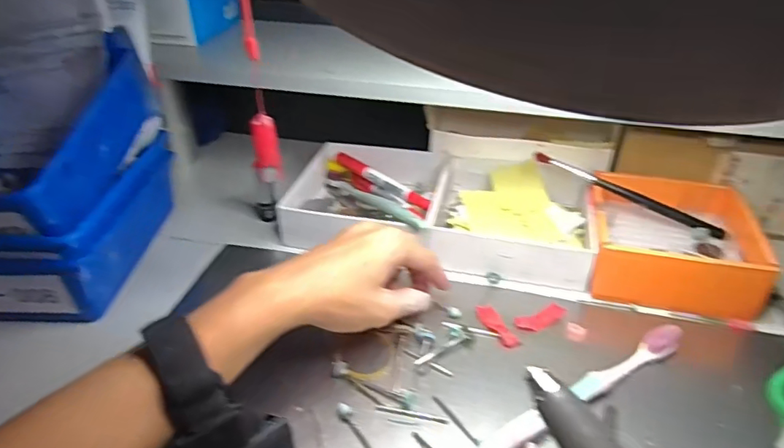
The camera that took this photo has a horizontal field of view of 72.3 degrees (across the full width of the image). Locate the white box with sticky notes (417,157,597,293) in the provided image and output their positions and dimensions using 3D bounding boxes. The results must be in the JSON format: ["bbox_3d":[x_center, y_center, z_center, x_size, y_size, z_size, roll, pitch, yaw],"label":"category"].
[{"bbox_3d":[0.109,-0.008,0.480,0.138,0.045,0.142,7,35,11],"label":"white box with sticky notes"}]

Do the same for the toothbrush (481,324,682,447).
[{"bbox_3d":[0.118,0.103,0.331,0.177,0.016,0.019,-21,39,-27],"label":"toothbrush"}]

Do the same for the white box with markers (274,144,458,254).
[{"bbox_3d":[-0.018,-0.027,0.507,0.146,0.040,0.142,11,36,16],"label":"white box with markers"}]

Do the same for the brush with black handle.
[{"bbox_3d":[0.198,-0.026,0.454,0.160,0.008,0.008,26,40,12],"label":"brush with black handle"}]

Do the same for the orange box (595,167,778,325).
[{"bbox_3d":[0.226,0.011,0.439,0.123,0.042,0.125,9,35,14],"label":"orange box"}]

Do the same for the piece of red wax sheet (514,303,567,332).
[{"bbox_3d":[0.111,0.070,0.396,0.040,0.006,0.015,-14,36,-18],"label":"piece of red wax sheet"}]

